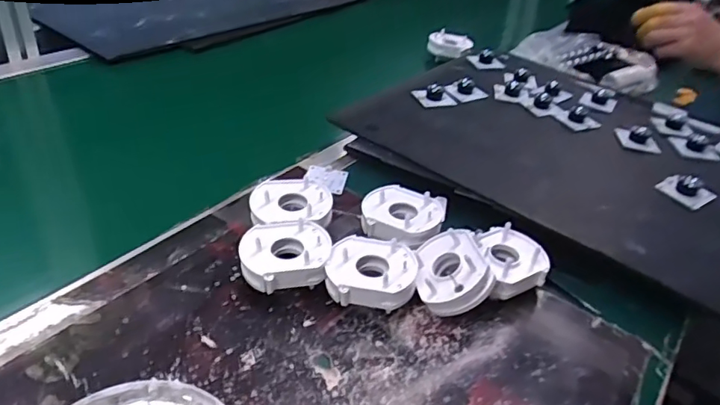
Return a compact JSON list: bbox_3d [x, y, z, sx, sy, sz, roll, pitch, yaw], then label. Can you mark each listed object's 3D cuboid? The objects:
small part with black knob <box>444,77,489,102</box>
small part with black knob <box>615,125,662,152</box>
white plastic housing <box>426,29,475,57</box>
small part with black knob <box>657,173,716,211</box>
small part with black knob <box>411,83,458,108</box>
[{"bbox_3d":[0.139,-0.147,0.693,0.052,0.016,0.032,-15,41,-29],"label":"small part with black knob"},{"bbox_3d":[0.328,-0.077,0.626,0.045,0.020,0.038,5,36,-1],"label":"small part with black knob"},{"bbox_3d":[0.148,-0.260,0.880,0.072,0.024,0.057,11,36,4],"label":"white plastic housing"},{"bbox_3d":[0.331,-0.014,0.542,0.049,0.024,0.027,33,44,32],"label":"small part with black knob"},{"bbox_3d":[0.094,-0.136,0.663,0.047,0.019,0.035,-9,39,-22],"label":"small part with black knob"}]

